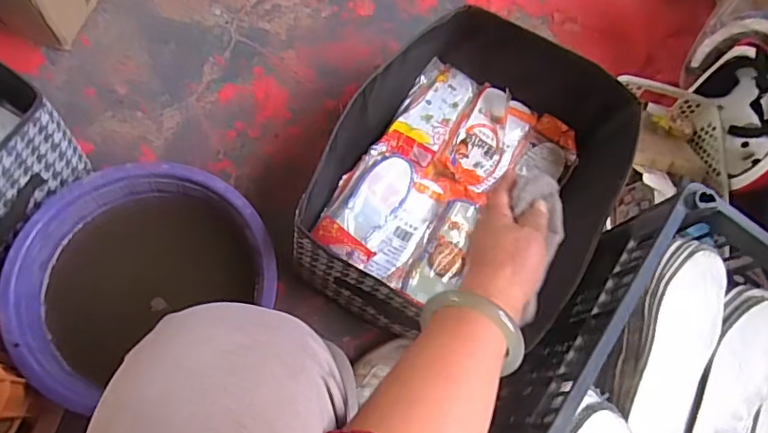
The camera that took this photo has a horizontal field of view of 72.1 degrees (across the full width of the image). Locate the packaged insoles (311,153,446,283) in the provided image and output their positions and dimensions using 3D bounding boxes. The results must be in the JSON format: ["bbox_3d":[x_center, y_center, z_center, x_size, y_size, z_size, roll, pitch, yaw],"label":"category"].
[{"bbox_3d":[-0.001,-0.004,0.716,0.131,0.028,0.180,31,64,-7],"label":"packaged insoles"}]

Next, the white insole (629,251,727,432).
[{"bbox_3d":[0.319,0.144,0.565,0.065,0.015,0.227,30,72,3],"label":"white insole"}]

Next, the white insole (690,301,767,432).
[{"bbox_3d":[0.375,0.181,0.559,0.067,0.007,0.213,38,74,15],"label":"white insole"}]

